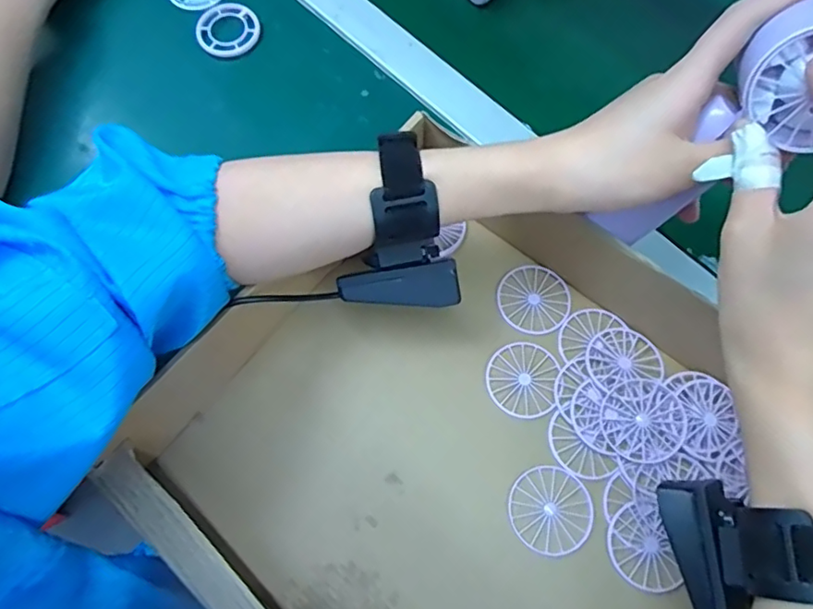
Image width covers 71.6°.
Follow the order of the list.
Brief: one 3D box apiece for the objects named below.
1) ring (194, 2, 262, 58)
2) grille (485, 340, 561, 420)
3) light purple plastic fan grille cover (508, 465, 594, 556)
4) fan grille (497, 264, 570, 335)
[{"bbox_3d":[-0.155,-0.240,0.488,0.054,0.008,0.051,-13,69,-4],"label":"ring"},{"bbox_3d":[0.077,0.049,0.375,0.045,0.004,0.050,12,70,6],"label":"grille"},{"bbox_3d":[0.089,0.126,0.347,0.049,0.004,0.049,-43,74,-14],"label":"light purple plastic fan grille cover"},{"bbox_3d":[0.090,-0.005,0.396,0.048,0.004,0.050,-4,69,0],"label":"fan grille"}]

